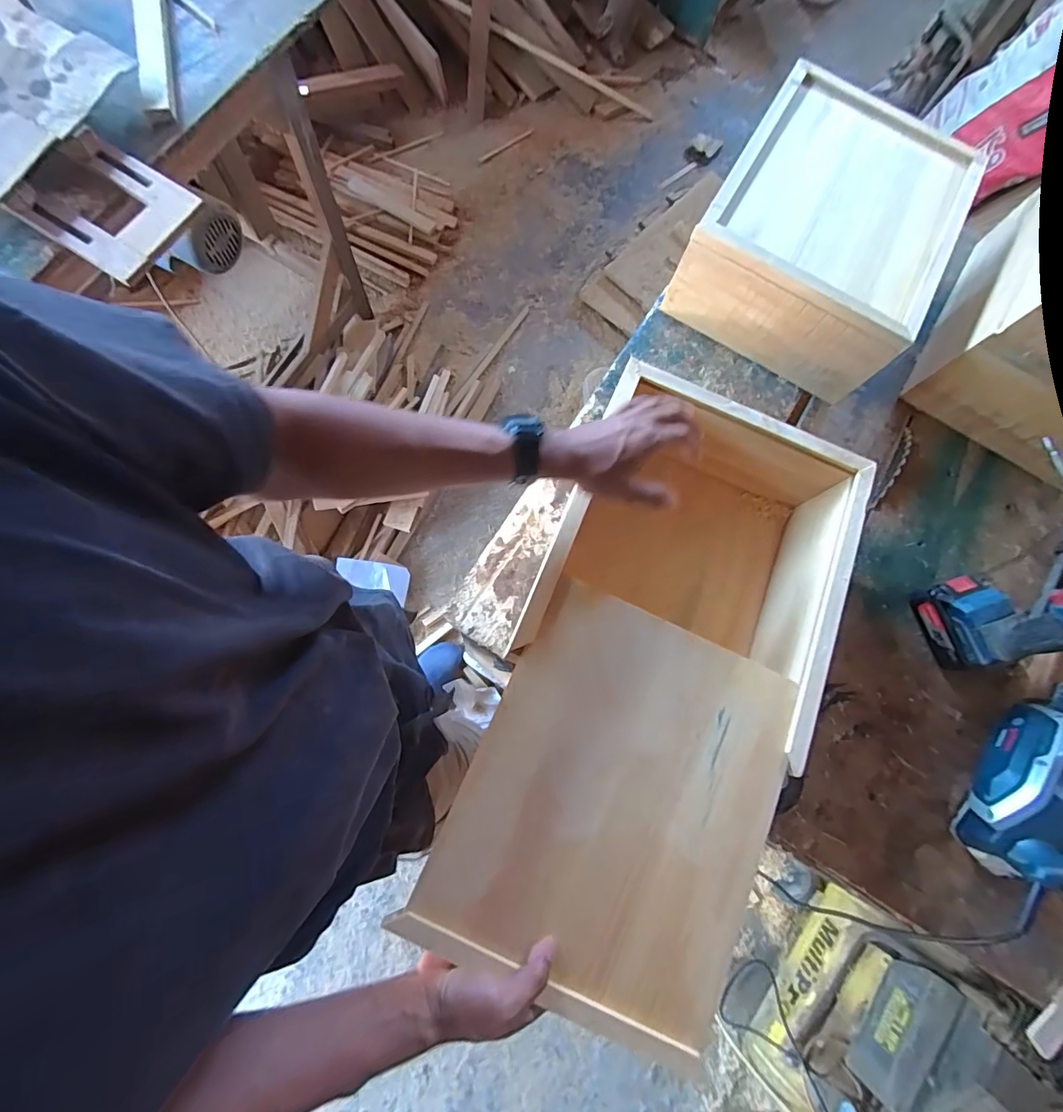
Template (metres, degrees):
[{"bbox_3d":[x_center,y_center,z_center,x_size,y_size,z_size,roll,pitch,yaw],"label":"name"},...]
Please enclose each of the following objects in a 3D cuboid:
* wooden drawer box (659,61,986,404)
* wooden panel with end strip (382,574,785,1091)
[{"bbox_3d":[0.428,-0.480,0.726,0.306,0.131,0.370,30,76,3],"label":"wooden drawer box"},{"bbox_3d":[0.086,0.227,0.465,0.280,0.017,0.335,26,75,4],"label":"wooden panel with end strip"}]

